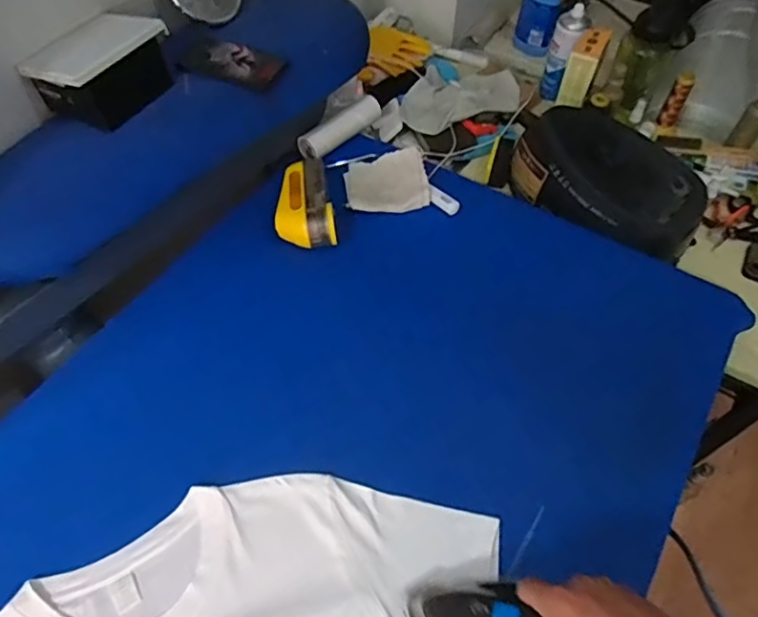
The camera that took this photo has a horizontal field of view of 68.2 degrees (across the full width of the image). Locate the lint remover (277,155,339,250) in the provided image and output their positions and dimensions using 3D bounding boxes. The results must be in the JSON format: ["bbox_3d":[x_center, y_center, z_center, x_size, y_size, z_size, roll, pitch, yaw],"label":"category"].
[{"bbox_3d":[-0.118,-0.163,0.869,0.085,0.058,0.155,-8,57,-6],"label":"lint remover"}]

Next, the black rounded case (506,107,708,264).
[{"bbox_3d":[0.391,-0.219,0.957,0.190,0.106,0.309,-39,65,-23],"label":"black rounded case"}]

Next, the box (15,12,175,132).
[{"bbox_3d":[-0.354,-0.314,0.722,0.121,0.069,0.153,30,62,18],"label":"box"}]

